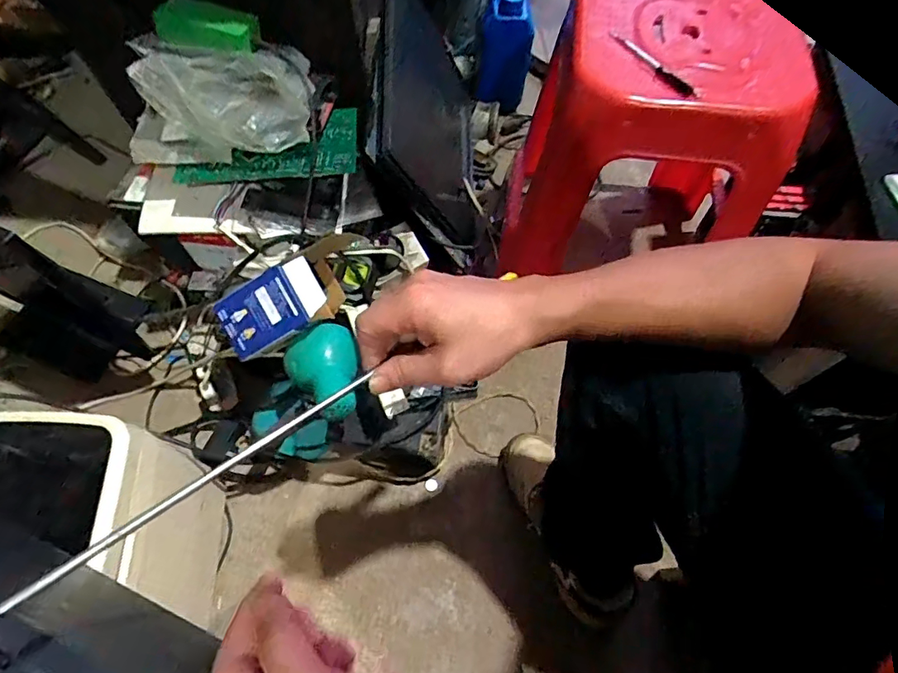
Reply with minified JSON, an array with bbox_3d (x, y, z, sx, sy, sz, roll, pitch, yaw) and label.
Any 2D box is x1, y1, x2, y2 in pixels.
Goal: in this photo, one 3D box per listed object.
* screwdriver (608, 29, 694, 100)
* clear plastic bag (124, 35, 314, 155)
[{"bbox_3d":[0.207,-0.281,0.519,0.107,0.011,0.018,43,70,5],"label":"screwdriver"},{"bbox_3d":[-0.278,-0.309,0.649,0.198,0.098,0.093,-5,63,-3],"label":"clear plastic bag"}]

